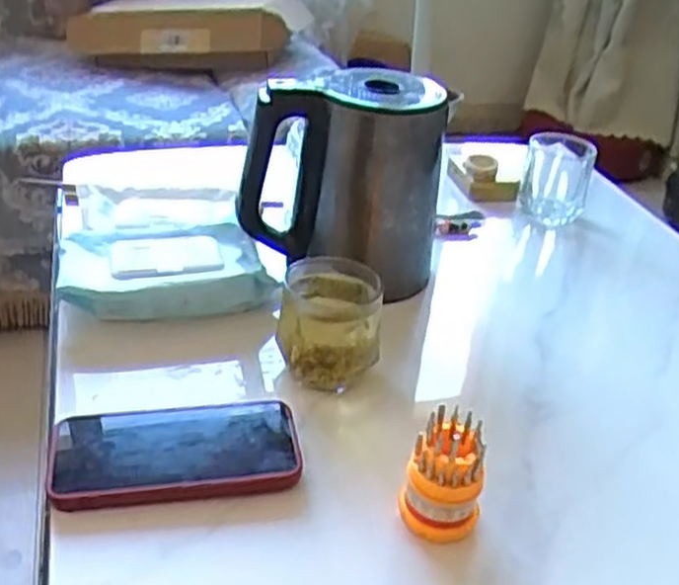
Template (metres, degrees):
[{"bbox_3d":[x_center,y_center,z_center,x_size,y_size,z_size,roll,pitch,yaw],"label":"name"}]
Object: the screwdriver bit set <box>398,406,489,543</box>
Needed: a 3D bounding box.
[{"bbox_3d":[0.067,0.115,0.492,0.048,0.074,0.042,15,34,15],"label":"screwdriver bit set"}]

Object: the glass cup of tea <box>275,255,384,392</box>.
[{"bbox_3d":[-0.008,0.028,0.616,0.078,0.091,0.062,4,32,-1],"label":"glass cup of tea"}]

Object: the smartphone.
[{"bbox_3d":[-0.109,0.107,0.528,0.161,0.016,0.079,-2,33,-12],"label":"smartphone"}]

